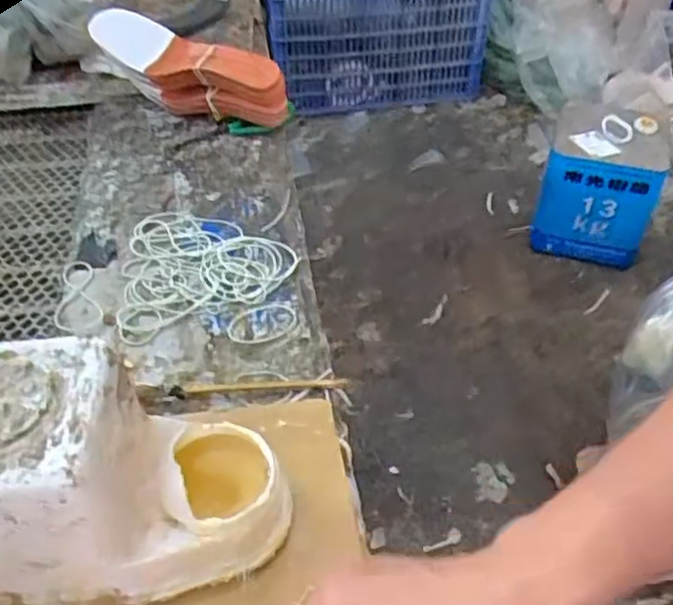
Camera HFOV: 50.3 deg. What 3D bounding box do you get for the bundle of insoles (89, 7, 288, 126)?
[{"bbox_3d":[-0.181,-0.280,0.862,0.257,0.094,0.064,22,48,5],"label":"bundle of insoles"}]

